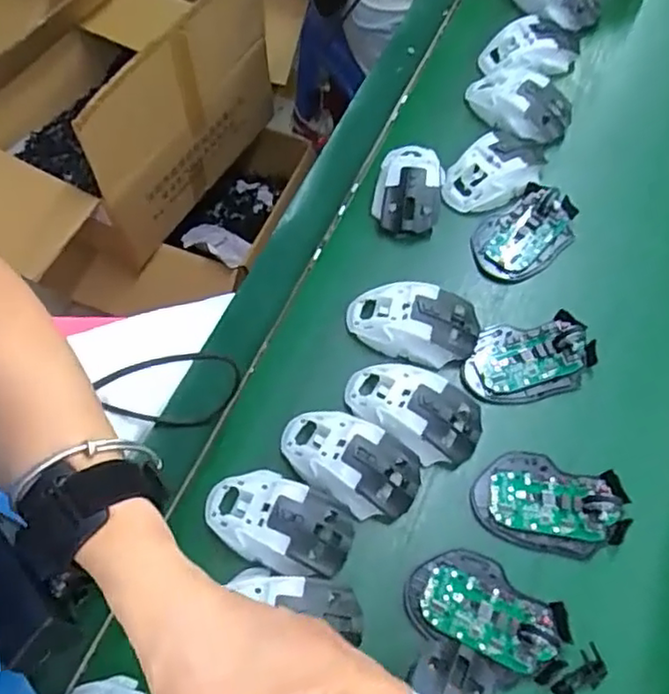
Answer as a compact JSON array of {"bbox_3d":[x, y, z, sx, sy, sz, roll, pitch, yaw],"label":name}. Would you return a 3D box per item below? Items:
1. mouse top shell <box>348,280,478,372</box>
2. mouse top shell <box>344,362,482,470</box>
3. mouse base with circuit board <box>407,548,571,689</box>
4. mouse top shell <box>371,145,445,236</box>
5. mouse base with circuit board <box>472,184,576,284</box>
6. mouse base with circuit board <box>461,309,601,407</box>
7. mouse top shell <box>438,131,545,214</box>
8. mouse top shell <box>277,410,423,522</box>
[{"bbox_3d":[0.070,-0.020,0.570,0.114,0.034,0.064,11,64,1],"label":"mouse top shell"},{"bbox_3d":[0.067,0.048,0.536,0.113,0.032,0.073,28,66,9],"label":"mouse top shell"},{"bbox_3d":[0.112,0.189,0.467,0.113,0.017,0.069,18,65,11],"label":"mouse base with circuit board"},{"bbox_3d":[0.075,-0.163,0.644,0.064,0.033,0.101,14,64,2],"label":"mouse top shell"},{"bbox_3d":[0.185,-0.111,0.623,0.111,0.018,0.070,-34,71,-18],"label":"mouse base with circuit board"},{"bbox_3d":[0.170,0.009,0.562,0.113,0.020,0.070,-5,65,-7],"label":"mouse base with circuit board"},{"bbox_3d":[0.164,-0.178,0.647,0.110,0.032,0.063,-26,69,-16],"label":"mouse top shell"},{"bbox_3d":[0.011,0.090,0.515,0.114,0.034,0.065,30,66,10],"label":"mouse top shell"}]

